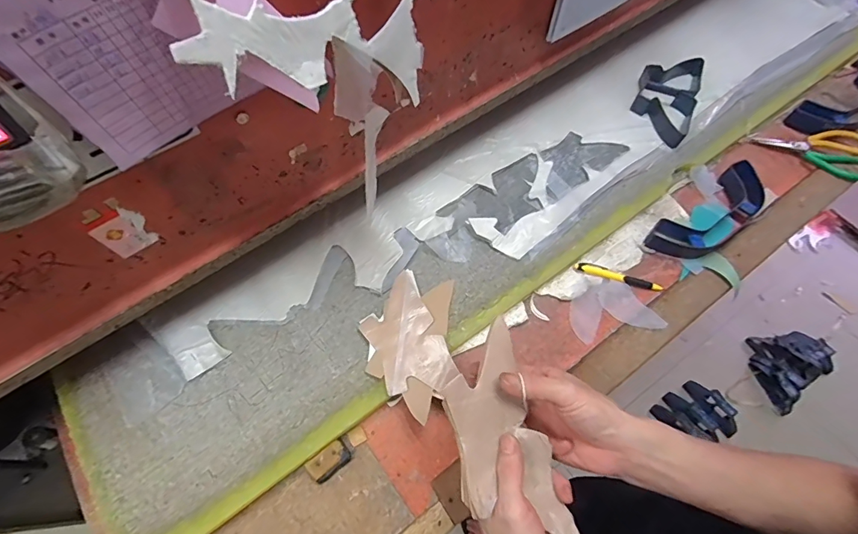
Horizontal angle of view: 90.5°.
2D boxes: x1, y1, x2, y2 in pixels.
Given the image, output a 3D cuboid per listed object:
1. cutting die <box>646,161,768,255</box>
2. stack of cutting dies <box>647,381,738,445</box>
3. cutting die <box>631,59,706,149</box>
[{"bbox_3d":[0.448,-0.082,0.669,0.227,0.032,0.081,-33,68,-16],"label":"cutting die"},{"bbox_3d":[0.872,0.487,1.381,0.199,0.070,0.194,-25,66,-12],"label":"stack of cutting dies"},{"bbox_3d":[0.416,-0.300,0.744,0.100,0.033,0.195,20,65,10],"label":"cutting die"}]

